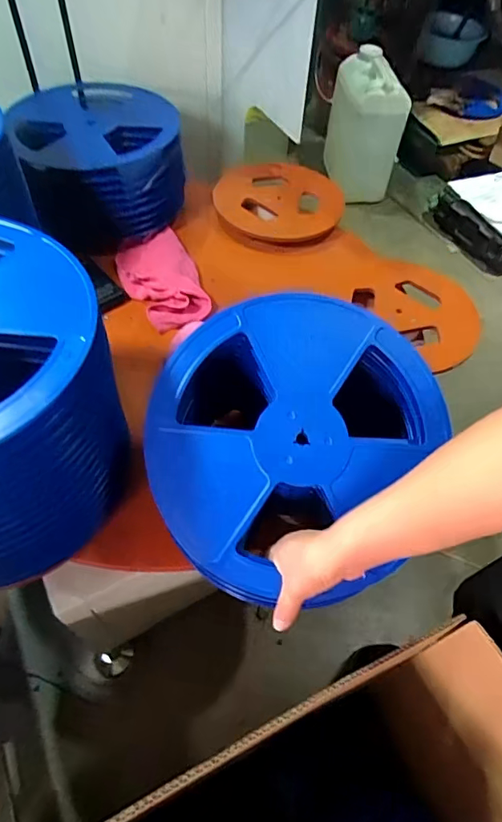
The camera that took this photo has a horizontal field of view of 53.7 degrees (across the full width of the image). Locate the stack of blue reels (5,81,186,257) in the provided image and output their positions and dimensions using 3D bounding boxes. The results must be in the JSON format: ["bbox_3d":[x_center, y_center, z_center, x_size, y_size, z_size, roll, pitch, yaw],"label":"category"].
[{"bbox_3d":[-0.297,-0.507,0.993,0.321,0.167,0.324,-30,62,-22],"label":"stack of blue reels"}]

